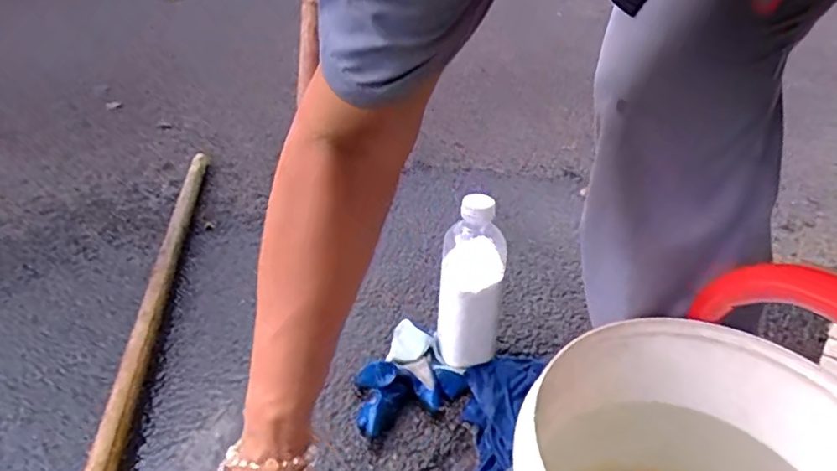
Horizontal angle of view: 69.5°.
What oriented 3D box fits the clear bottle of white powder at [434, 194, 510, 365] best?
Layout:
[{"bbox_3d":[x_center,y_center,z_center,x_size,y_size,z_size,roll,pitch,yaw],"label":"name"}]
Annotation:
[{"bbox_3d":[0.065,0.073,0.763,0.079,0.234,0.082,5,33,8],"label":"clear bottle of white powder"}]

